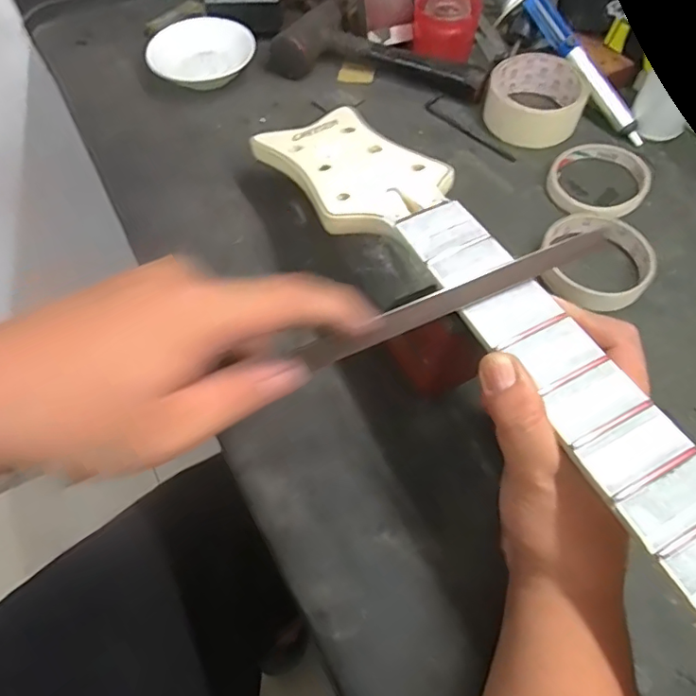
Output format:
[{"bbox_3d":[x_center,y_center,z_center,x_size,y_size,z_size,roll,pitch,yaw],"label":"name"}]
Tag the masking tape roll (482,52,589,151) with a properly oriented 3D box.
[{"bbox_3d":[0.177,-0.236,0.497,0.085,0.035,0.083,-2,60,0],"label":"masking tape roll"}]

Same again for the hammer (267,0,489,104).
[{"bbox_3d":[0.035,-0.313,0.544,0.222,0.032,0.104,11,61,7],"label":"hammer"}]

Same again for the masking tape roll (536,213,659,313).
[{"bbox_3d":[0.195,-0.071,0.413,0.082,0.014,0.096,31,65,17],"label":"masking tape roll"}]

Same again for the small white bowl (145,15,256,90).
[{"bbox_3d":[-0.146,-0.294,0.533,0.103,0.031,0.095,0,60,0],"label":"small white bowl"}]

